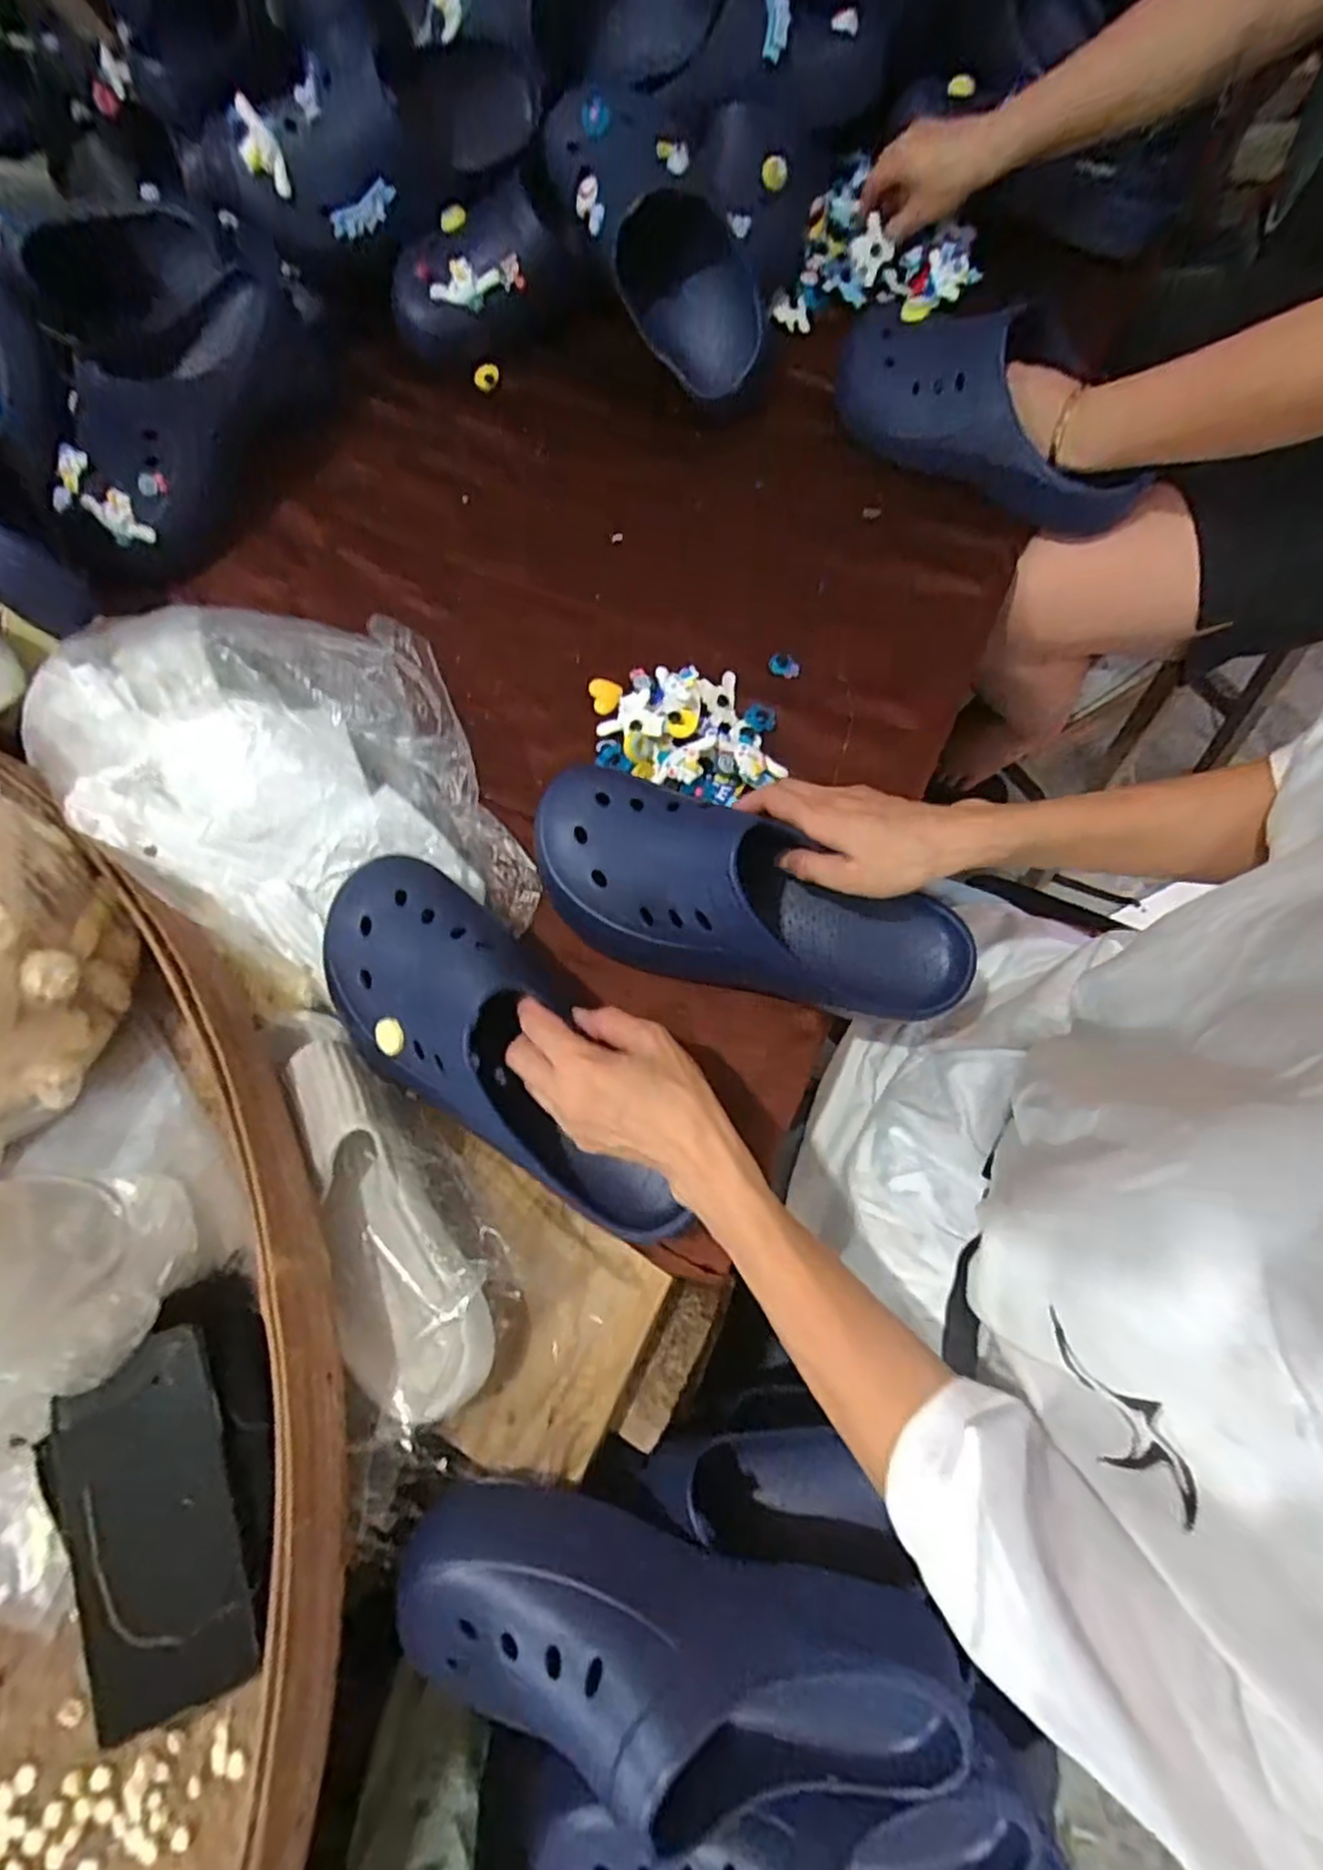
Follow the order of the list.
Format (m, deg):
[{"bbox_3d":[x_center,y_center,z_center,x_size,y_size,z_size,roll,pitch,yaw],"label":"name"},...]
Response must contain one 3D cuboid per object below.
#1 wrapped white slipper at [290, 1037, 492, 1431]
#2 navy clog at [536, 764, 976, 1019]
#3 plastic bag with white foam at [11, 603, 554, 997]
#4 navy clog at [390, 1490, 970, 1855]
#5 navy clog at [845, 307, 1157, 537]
[{"bbox_3d":[-0.164,0.161,0.429,0.071,0.071,0.231,-26,72,-4],"label":"wrapped white slipper"},{"bbox_3d":[0.054,-0.025,0.475,0.293,0.114,0.105,21,71,4],"label":"navy clog"},{"bbox_3d":[-0.265,-0.113,0.513,0.333,0.125,0.218,33,77,13],"label":"plastic bag with white foam"},{"bbox_3d":[0.009,0.366,0.359,0.286,0.083,0.097,12,71,7],"label":"navy clog"},{"bbox_3d":[0.266,-0.449,0.607,0.104,0.104,0.299,-44,74,-10],"label":"navy clog"}]

